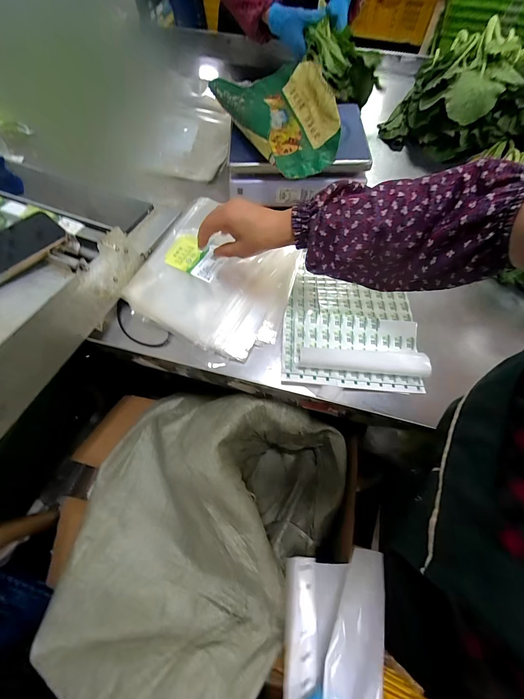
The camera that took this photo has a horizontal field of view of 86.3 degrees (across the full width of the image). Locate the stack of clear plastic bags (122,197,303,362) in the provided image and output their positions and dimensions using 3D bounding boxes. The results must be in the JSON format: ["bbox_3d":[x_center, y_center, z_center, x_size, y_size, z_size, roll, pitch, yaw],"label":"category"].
[{"bbox_3d":[-0.086,-0.128,0.499,0.274,0.048,0.238,27,79,6],"label":"stack of clear plastic bags"}]

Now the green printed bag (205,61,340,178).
[{"bbox_3d":[0.032,-0.479,0.561,0.185,0.070,0.320,-25,68,-10],"label":"green printed bag"}]

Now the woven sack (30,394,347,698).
[{"bbox_3d":[-0.108,0.299,0.458,0.422,0.176,0.451,13,67,6],"label":"woven sack"}]

